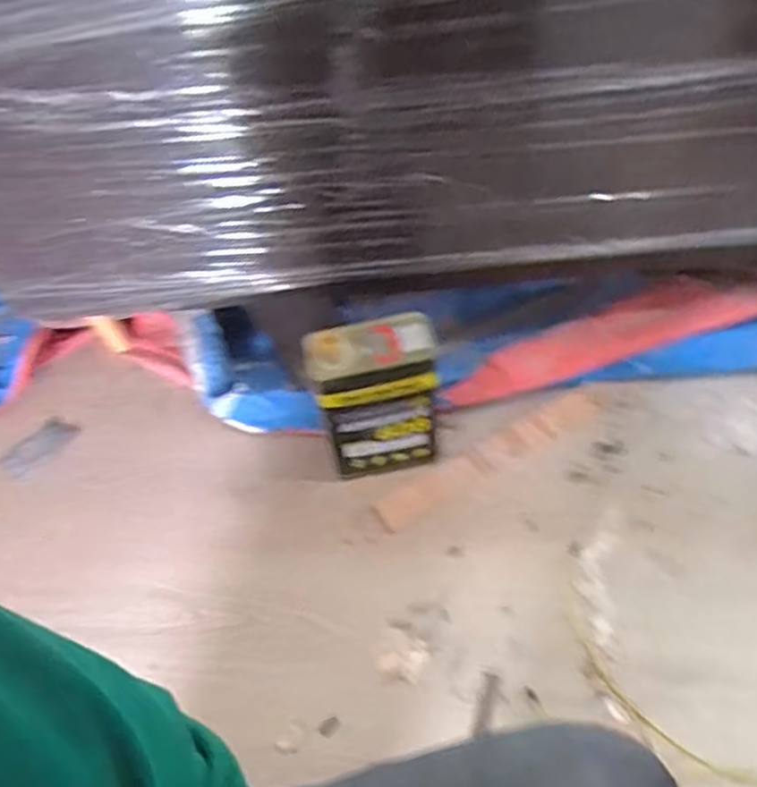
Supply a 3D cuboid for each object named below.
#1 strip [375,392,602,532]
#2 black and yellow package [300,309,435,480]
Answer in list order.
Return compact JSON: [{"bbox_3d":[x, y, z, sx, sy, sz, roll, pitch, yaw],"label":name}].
[{"bbox_3d":[0.174,0.096,1.109,0.392,0.013,0.064,-27,53,-16],"label":"strip"},{"bbox_3d":[-0.001,0.010,1.051,0.169,0.254,0.107,-6,50,1],"label":"black and yellow package"}]

